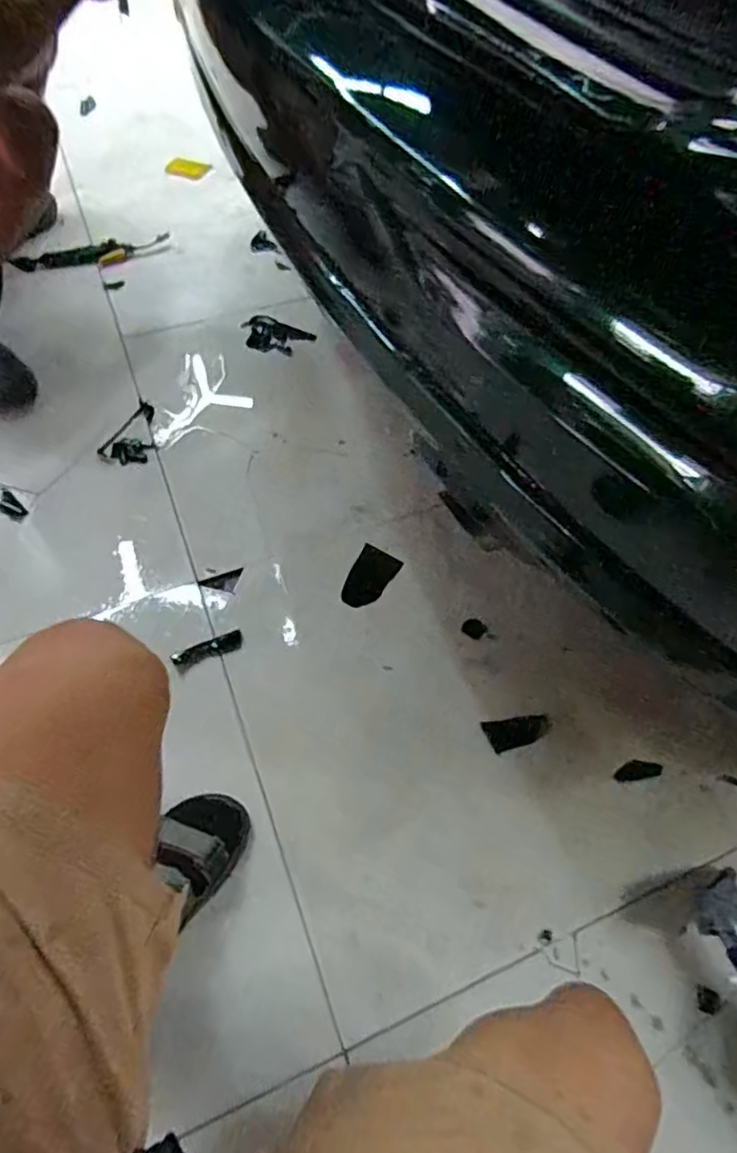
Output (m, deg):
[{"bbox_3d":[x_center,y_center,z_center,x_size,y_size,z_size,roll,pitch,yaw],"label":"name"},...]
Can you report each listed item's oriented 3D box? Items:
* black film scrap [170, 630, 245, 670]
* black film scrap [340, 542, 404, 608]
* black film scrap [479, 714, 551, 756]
[{"bbox_3d":[-0.222,0.103,0.855,0.097,0.010,0.029,-21,60,-15],"label":"black film scrap"},{"bbox_3d":[0.001,0.003,0.930,0.063,0.004,0.107,25,59,13],"label":"black film scrap"},{"bbox_3d":[0.196,0.202,0.802,0.091,0.010,0.039,-10,58,-9],"label":"black film scrap"}]

